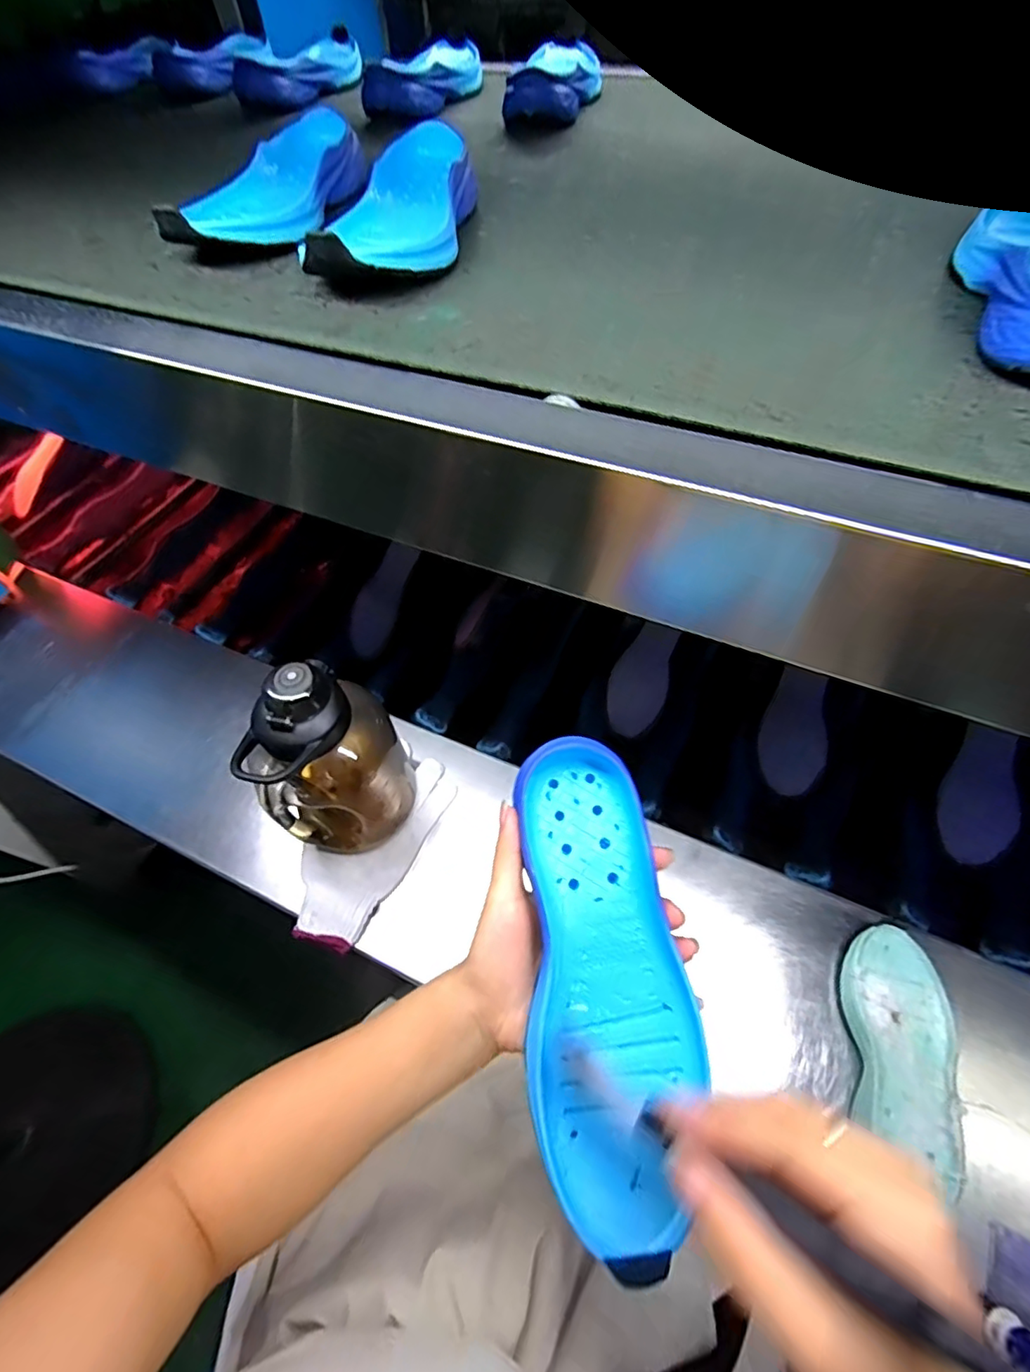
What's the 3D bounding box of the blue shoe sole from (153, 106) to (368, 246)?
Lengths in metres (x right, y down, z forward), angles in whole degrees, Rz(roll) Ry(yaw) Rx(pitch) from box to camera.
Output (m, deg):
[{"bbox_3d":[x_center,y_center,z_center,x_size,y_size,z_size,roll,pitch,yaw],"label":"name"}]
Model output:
[{"bbox_3d":[-0.198,-0.415,0.464,0.083,0.048,0.224,11,58,11],"label":"blue shoe sole"}]

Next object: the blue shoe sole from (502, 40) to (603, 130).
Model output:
[{"bbox_3d":[0.049,-0.686,0.632,0.084,0.043,0.228,9,57,9],"label":"blue shoe sole"}]

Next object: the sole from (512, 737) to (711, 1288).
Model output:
[{"bbox_3d":[0.049,0.146,0.296,0.085,0.021,0.234,-4,67,0],"label":"sole"}]

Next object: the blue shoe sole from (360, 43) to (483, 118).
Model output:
[{"bbox_3d":[-0.103,-0.725,0.665,0.084,0.044,0.220,20,60,16],"label":"blue shoe sole"}]

